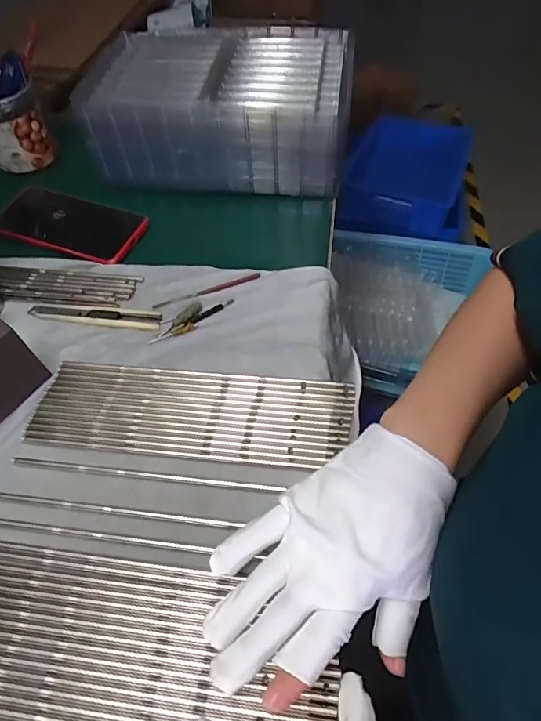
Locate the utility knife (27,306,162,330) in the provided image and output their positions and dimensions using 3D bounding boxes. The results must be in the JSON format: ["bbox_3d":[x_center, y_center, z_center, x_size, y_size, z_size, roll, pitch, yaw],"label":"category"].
[{"bbox_3d":[-0.166,-0.043,0.430,0.127,0.004,0.021,5,56,6],"label":"utility knife"}]

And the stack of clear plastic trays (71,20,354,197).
[{"bbox_3d":[-0.054,-0.284,0.525,0.279,0.107,0.171,5,56,7],"label":"stack of clear plastic trays"}]

